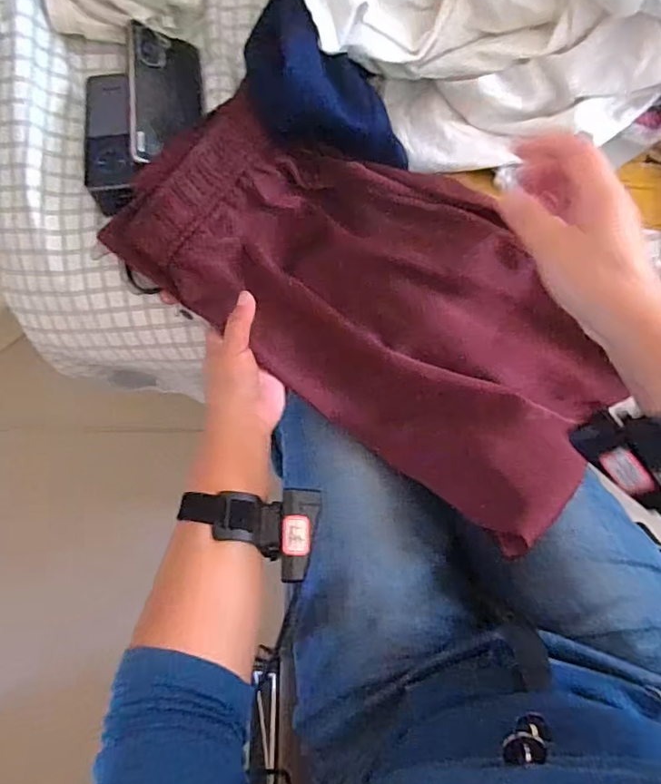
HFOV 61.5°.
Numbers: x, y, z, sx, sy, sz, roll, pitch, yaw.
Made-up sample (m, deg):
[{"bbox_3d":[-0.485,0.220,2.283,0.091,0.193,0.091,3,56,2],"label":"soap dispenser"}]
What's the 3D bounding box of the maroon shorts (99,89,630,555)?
[{"bbox_3d":[0.049,-0.082,0.496,0.440,0.084,0.228,37,90,8],"label":"maroon shorts"}]

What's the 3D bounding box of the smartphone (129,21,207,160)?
[{"bbox_3d":[-0.159,-0.284,0.544,0.013,0.075,0.152,-20,72,47],"label":"smartphone"}]

